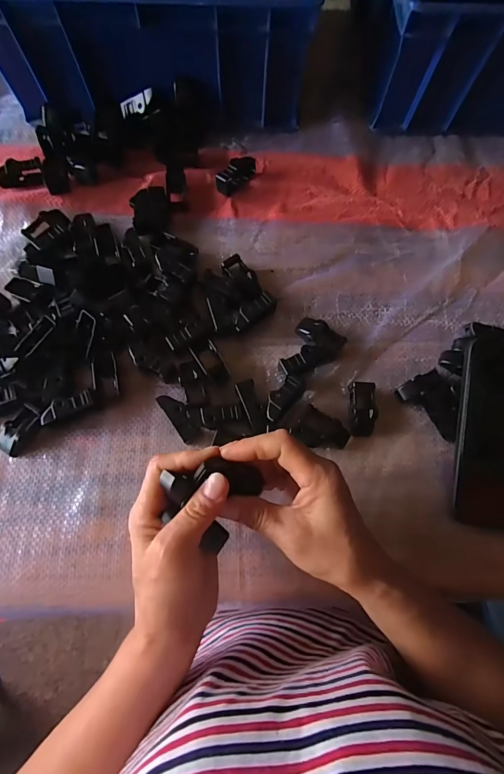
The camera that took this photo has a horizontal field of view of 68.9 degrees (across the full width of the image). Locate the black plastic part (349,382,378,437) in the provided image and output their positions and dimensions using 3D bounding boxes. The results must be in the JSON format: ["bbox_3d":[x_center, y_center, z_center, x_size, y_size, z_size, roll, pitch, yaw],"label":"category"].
[{"bbox_3d":[0.104,0.021,0.347,0.022,0.016,0.048,2,73,0],"label":"black plastic part"}]

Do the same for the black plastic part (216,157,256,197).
[{"bbox_3d":[-0.019,-0.239,0.414,0.017,0.025,0.051,42,77,11],"label":"black plastic part"}]

